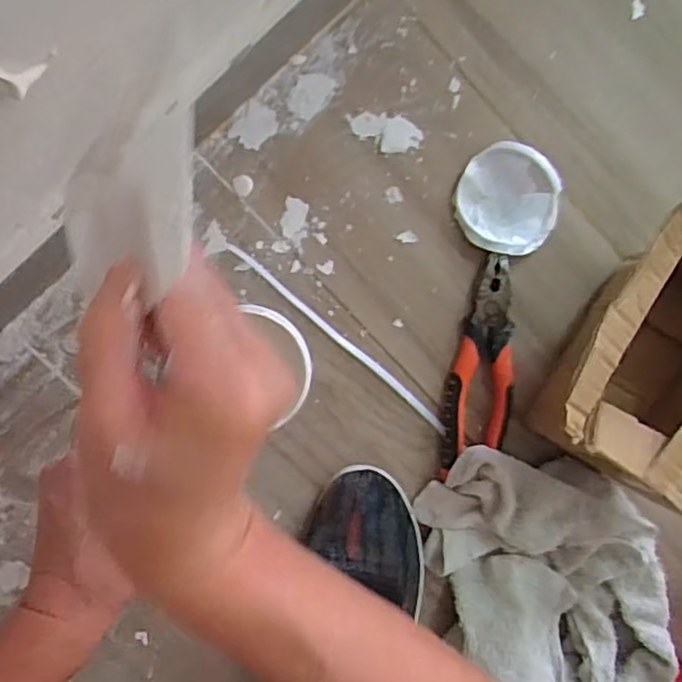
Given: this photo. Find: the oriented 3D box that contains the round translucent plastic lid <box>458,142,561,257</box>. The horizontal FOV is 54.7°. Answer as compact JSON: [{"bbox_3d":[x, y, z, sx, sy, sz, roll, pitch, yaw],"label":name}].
[{"bbox_3d":[0.134,-0.112,0.530,0.076,0.027,0.087,-33,99,-3],"label":"round translucent plastic lid"}]

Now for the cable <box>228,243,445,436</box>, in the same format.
[{"bbox_3d":[-0.001,-0.001,0.535,0.229,0.009,0.007,41,90,-10],"label":"cable"}]

